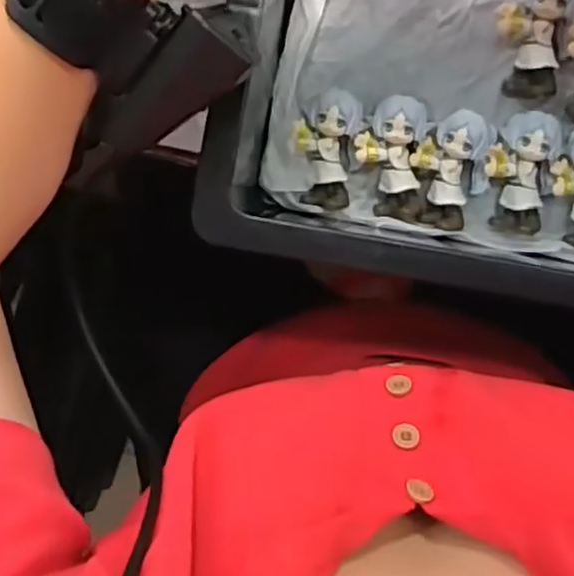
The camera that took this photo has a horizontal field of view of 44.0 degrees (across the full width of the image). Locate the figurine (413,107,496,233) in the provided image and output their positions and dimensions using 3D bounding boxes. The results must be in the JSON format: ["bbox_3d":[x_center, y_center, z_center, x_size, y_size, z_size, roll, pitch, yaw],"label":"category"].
[{"bbox_3d":[0.086,-0.061,0.371,0.039,0.021,0.060,7,98,2],"label":"figurine"}]

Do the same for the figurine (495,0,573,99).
[{"bbox_3d":[0.129,-0.132,0.370,0.037,0.021,0.062,1,97,3],"label":"figurine"}]

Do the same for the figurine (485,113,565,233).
[{"bbox_3d":[0.122,-0.059,0.369,0.036,0.020,0.060,12,98,1],"label":"figurine"}]

